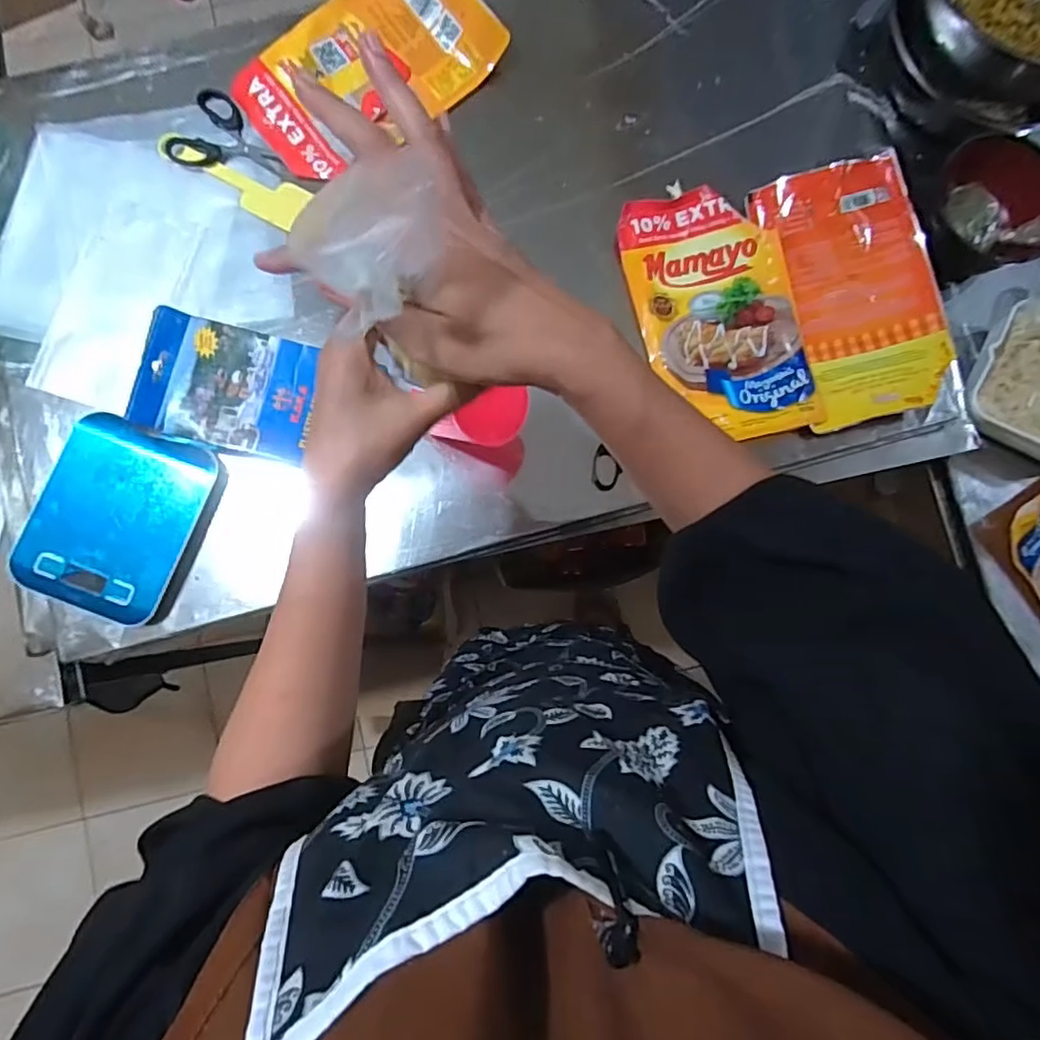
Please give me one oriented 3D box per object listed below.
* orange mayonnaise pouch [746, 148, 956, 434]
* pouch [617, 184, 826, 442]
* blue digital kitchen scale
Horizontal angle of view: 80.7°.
[{"bbox_3d":[0.334,-0.225,0.600,0.144,0.042,0.248,-16,84,-3],"label":"orange mayonnaise pouch"},{"bbox_3d":[0.196,-0.206,0.606,0.150,0.025,0.256,-12,84,-3],"label":"pouch"},{"bbox_3d":[-0.374,-0.002,0.572,0.145,0.024,0.174,17,84,1],"label":"blue digital kitchen scale"}]

